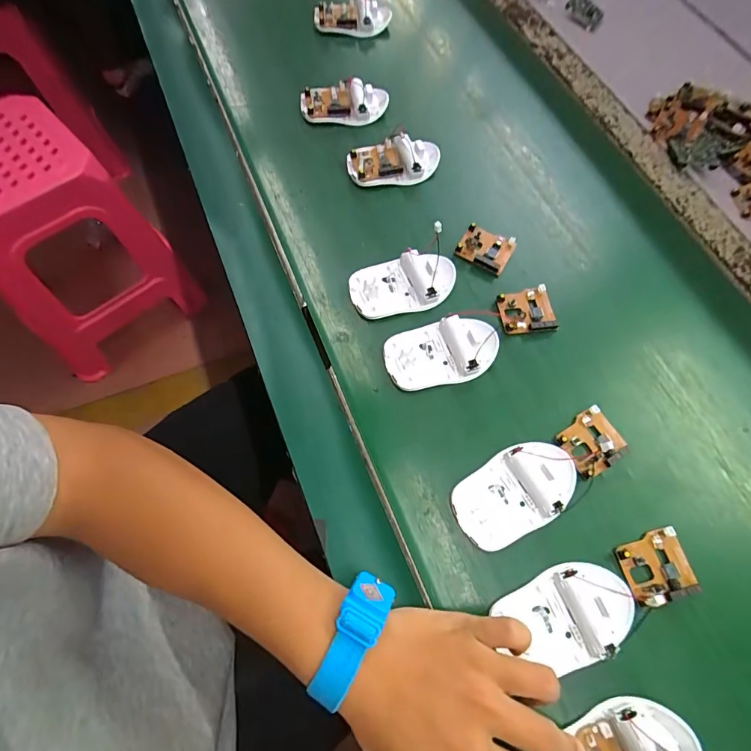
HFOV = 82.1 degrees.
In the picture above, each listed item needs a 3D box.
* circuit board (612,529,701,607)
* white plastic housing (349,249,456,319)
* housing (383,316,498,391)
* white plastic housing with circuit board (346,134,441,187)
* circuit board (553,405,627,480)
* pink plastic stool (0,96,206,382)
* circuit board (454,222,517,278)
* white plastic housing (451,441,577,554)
[{"bbox_3d":[0.203,0.137,0.311,0.051,0.012,0.044,-10,67,-7],"label":"circuit board"},{"bbox_3d":[0.026,-0.085,0.393,0.097,0.016,0.055,-16,68,-10],"label":"white plastic housing"},{"bbox_3d":[0.056,-0.022,0.366,0.095,0.020,0.056,-10,67,-7],"label":"housing"},{"bbox_3d":[0.020,-0.229,0.454,0.099,0.019,0.052,-16,68,-10],"label":"white plastic housing with circuit board"},{"bbox_3d":[0.174,0.053,0.347,0.050,0.010,0.044,-27,70,-14],"label":"circuit board"},{"bbox_3d":[-0.719,-0.285,1.028,0.320,0.491,0.353,41,70,14],"label":"pink plastic stool"},{"bbox_3d":[0.109,-0.125,0.425,0.049,0.008,0.043,30,68,10],"label":"circuit board"},{"bbox_3d":[0.106,0.086,0.322,0.099,0.017,0.055,-31,71,-15],"label":"white plastic housing"}]

